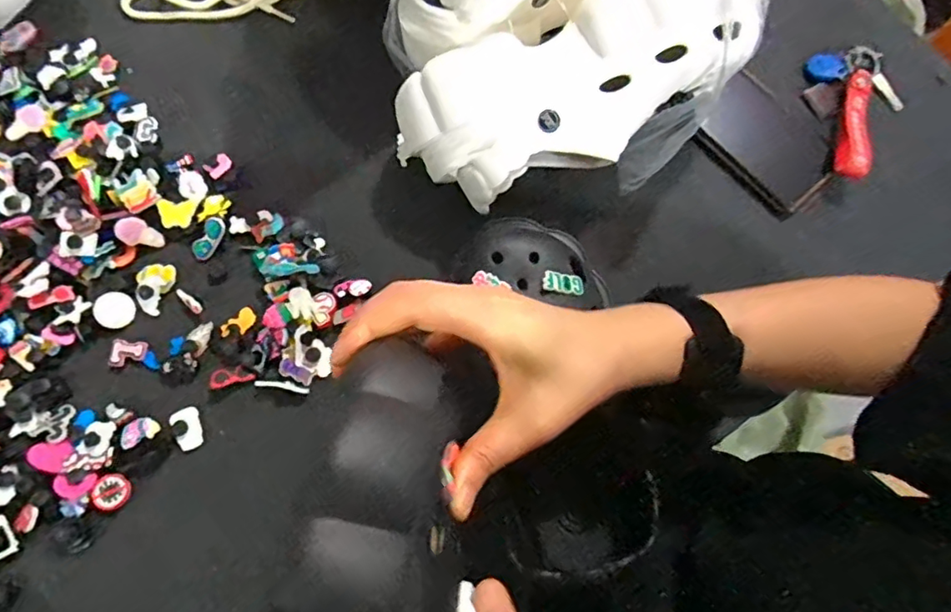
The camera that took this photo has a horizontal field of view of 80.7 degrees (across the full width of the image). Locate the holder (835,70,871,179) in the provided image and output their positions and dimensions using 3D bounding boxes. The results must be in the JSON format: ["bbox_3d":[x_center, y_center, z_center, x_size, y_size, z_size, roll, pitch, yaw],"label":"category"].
[{"bbox_3d":[0.309,-0.150,0.452,0.022,0.017,0.103,17,76,5],"label":"holder"}]

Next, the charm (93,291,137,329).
[{"bbox_3d":[-0.283,0.003,0.439,0.028,0.004,0.029,8,74,-28],"label":"charm"}]

